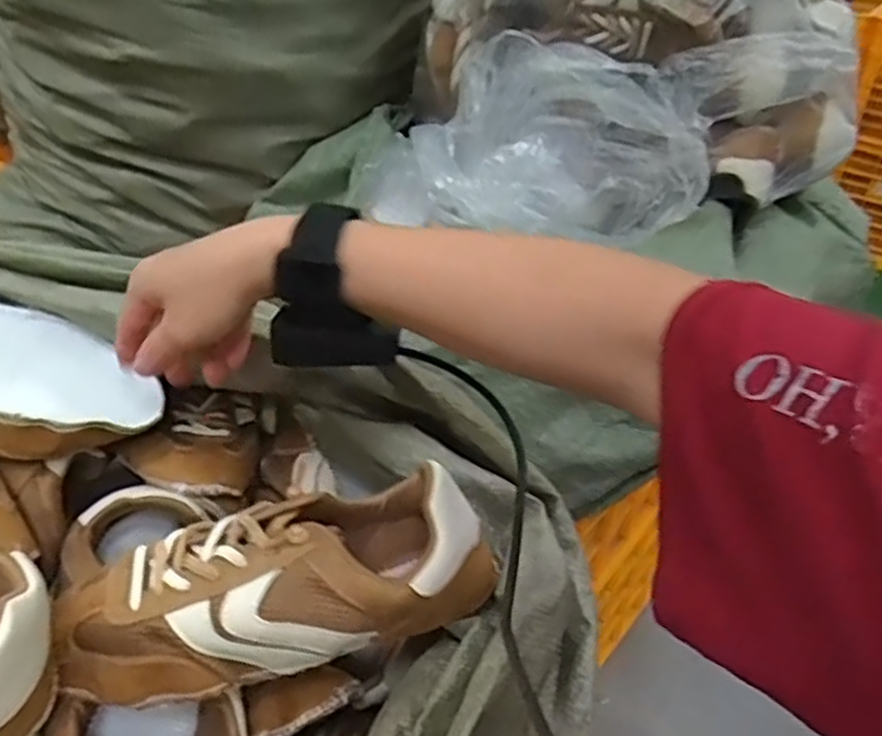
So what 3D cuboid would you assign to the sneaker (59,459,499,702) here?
[{"bbox_3d":[-0.081,0.111,0.409,0.221,0.072,0.082,-8,39,-14],"label":"sneaker"}]

